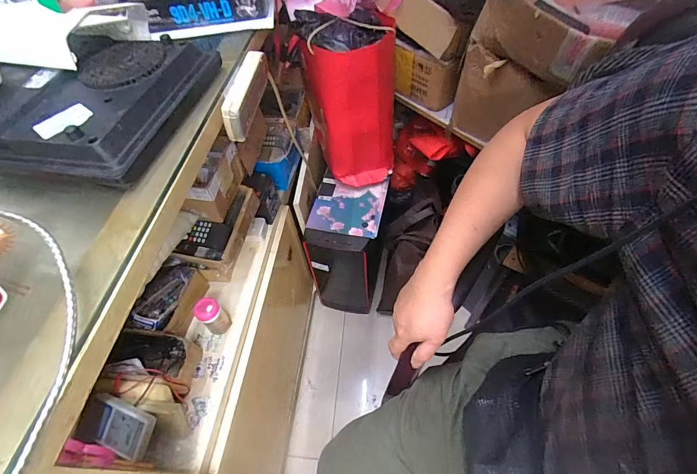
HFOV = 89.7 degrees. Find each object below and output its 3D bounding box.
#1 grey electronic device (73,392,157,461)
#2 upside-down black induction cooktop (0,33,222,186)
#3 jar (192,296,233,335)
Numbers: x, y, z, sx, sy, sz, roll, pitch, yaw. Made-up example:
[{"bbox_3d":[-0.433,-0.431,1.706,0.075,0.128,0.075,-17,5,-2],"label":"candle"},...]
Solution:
[{"bbox_3d":[-0.341,0.279,0.518,0.108,0.024,0.059,14,57,13],"label":"grey electronic device"},{"bbox_3d":[-0.366,-0.205,0.491,0.258,0.046,0.283,8,56,9],"label":"upside-down black induction cooktop"},{"bbox_3d":[-0.251,0.148,0.651,0.038,0.082,0.041,-2,55,2],"label":"jar"}]

